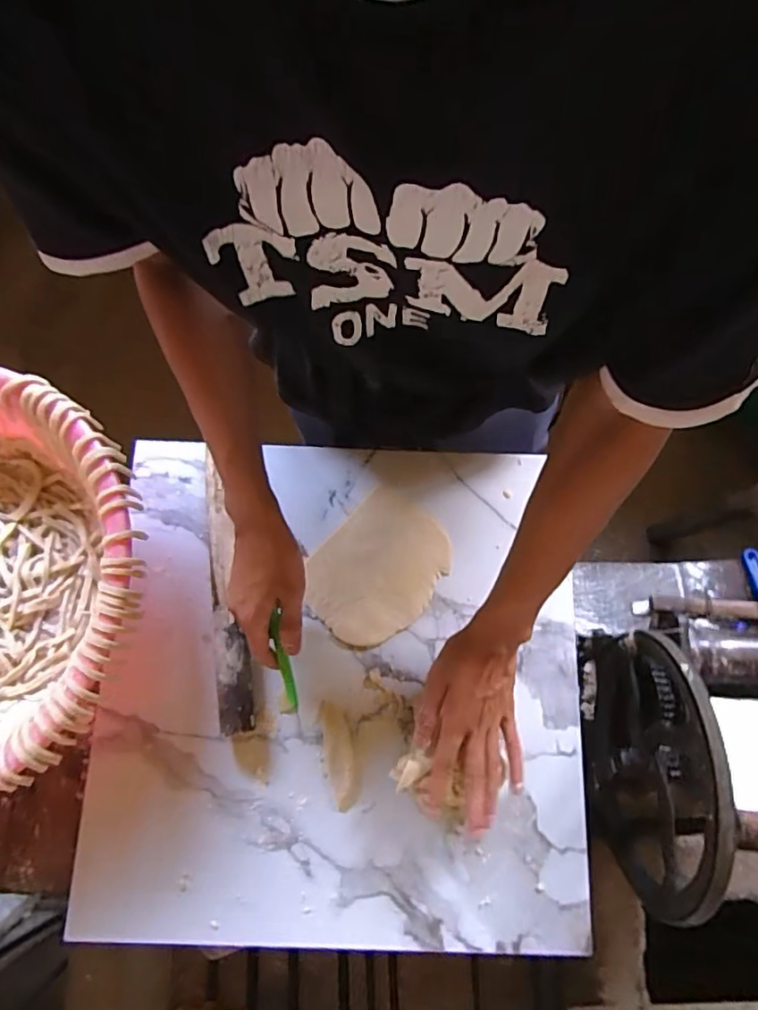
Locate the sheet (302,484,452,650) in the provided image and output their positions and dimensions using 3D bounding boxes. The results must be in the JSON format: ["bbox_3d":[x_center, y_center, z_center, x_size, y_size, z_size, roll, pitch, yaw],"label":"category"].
[{"bbox_3d":[-0.002,0.068,0.594,0.124,0.012,0.158,40,79,11],"label":"sheet"}]

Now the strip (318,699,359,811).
[{"bbox_3d":[-0.040,0.249,0.548,0.029,0.011,0.099,-11,74,-2],"label":"strip"}]

